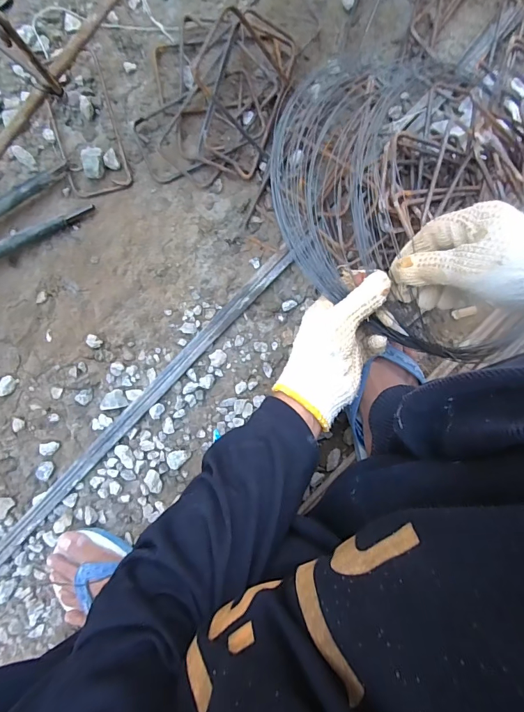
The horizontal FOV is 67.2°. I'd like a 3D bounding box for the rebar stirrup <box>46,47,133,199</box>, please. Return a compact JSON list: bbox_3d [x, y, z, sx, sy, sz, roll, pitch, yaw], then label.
[{"bbox_3d":[-0.203,-0.263,0.448,0.073,0.016,0.146,-13,94,0],"label":"rebar stirrup"}]

